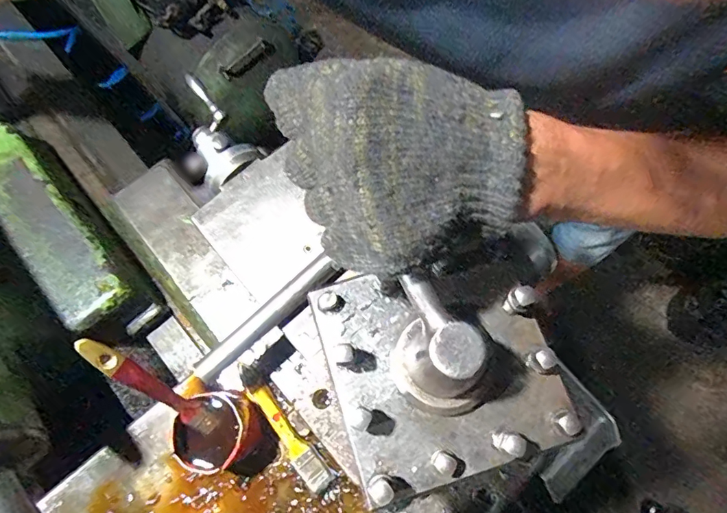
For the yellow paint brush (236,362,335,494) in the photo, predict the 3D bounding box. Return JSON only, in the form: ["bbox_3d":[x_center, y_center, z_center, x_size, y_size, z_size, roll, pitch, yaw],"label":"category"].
[{"bbox_3d":[-0.076,0.156,0.423,0.022,0.009,0.132,-38,75,-10],"label":"yellow paint brush"}]

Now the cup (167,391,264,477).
[{"bbox_3d":[-0.127,0.152,0.399,0.057,0.055,0.062,0,72,1],"label":"cup"}]

